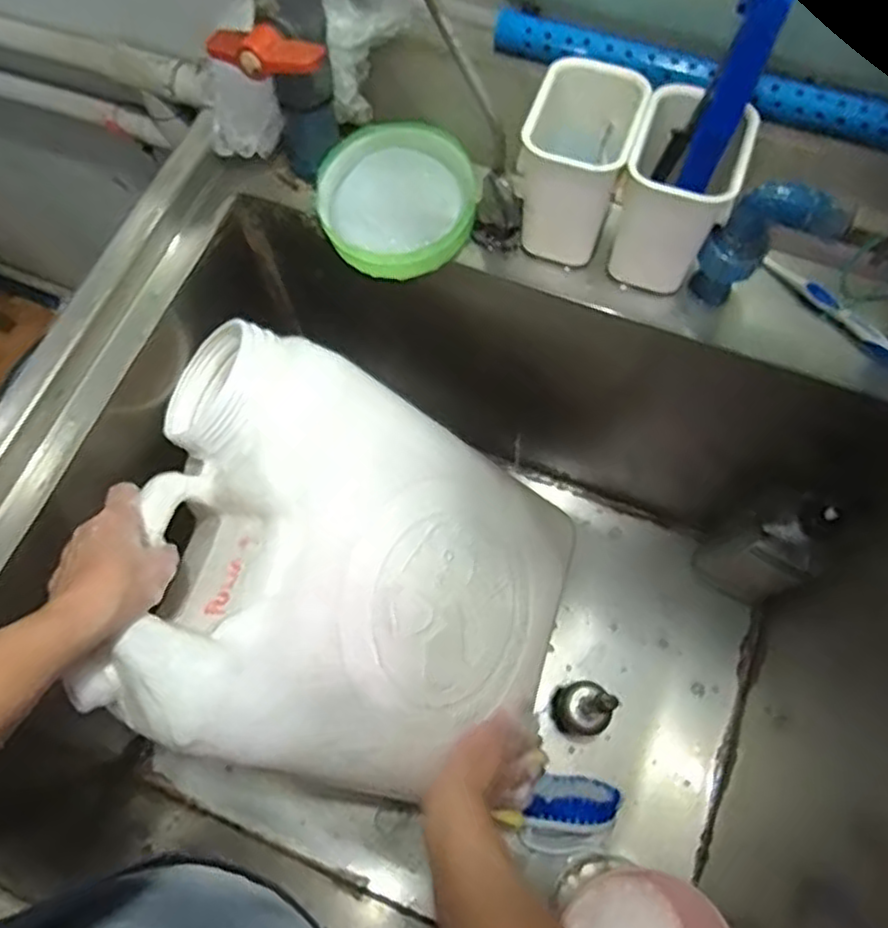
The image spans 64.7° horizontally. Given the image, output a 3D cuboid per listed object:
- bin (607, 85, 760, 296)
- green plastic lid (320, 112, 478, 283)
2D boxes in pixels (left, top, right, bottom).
[{"bbox_3d":[0.162,-0.188,0.502,0.070,0.121,0.079,20,71,9],"label":"bin"},{"bbox_3d":[-0.036,-0.211,0.555,0.120,0.033,0.124,-1,69,2],"label":"green plastic lid"}]

